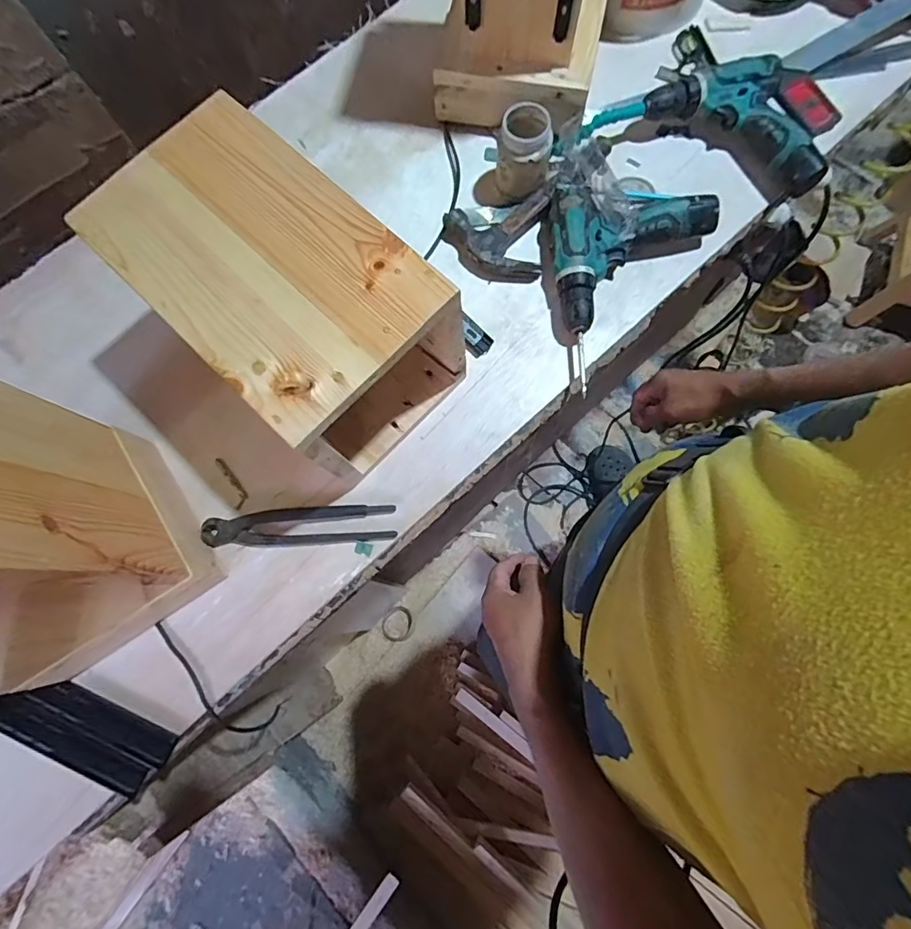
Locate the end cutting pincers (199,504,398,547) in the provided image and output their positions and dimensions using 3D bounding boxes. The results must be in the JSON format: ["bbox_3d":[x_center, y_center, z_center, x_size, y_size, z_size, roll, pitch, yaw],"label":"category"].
[{"bbox_3d":[-0.180,0.072,0.570,0.216,0.017,0.042,-4,74,1],"label":"end cutting pincers"}]

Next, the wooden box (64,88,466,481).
[{"bbox_3d":[-0.168,-0.160,0.521,0.309,0.212,0.195,42,80,12],"label":"wooden box"}]

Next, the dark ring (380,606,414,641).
[{"bbox_3d":[-0.147,0.411,1.271,0.083,0.012,0.087,-1,74,2],"label":"dark ring"}]

